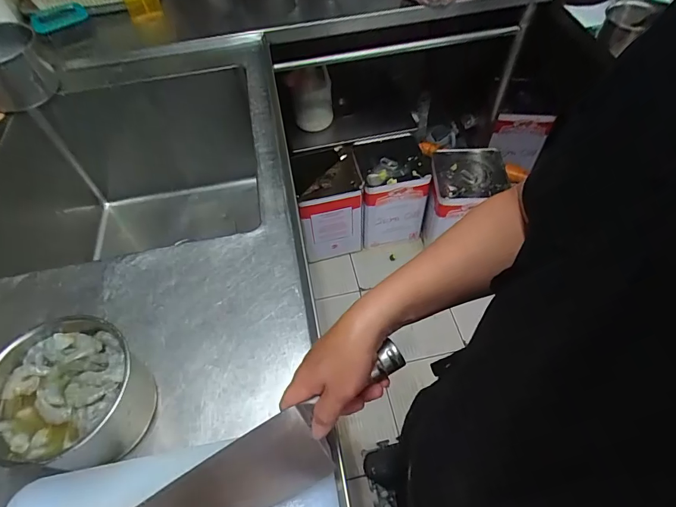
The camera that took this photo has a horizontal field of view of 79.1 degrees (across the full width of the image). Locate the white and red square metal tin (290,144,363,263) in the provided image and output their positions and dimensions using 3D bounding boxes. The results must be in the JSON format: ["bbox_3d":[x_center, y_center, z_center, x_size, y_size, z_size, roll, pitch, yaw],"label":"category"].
[{"bbox_3d":[-0.035,-0.193,1.518,0.219,0.336,0.253,-9,54,-3],"label":"white and red square metal tin"}]

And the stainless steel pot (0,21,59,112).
[{"bbox_3d":[-0.729,-0.409,0.896,0.163,0.112,0.147,-33,59,-19],"label":"stainless steel pot"}]

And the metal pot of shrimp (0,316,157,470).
[{"bbox_3d":[-0.305,0.164,0.476,0.148,0.103,0.143,-2,54,2],"label":"metal pot of shrimp"}]

